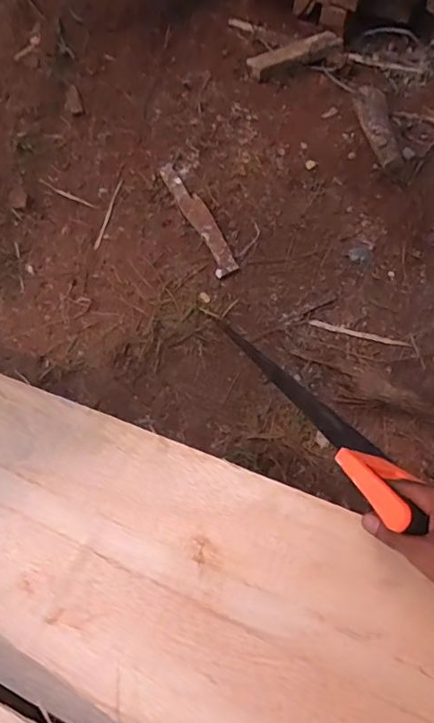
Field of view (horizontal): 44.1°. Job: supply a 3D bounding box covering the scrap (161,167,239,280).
[{"bbox_3d":[-0.033,-0.254,0.945,0.043,0.013,0.256,-22,63,-12],"label":"scrap"}]

